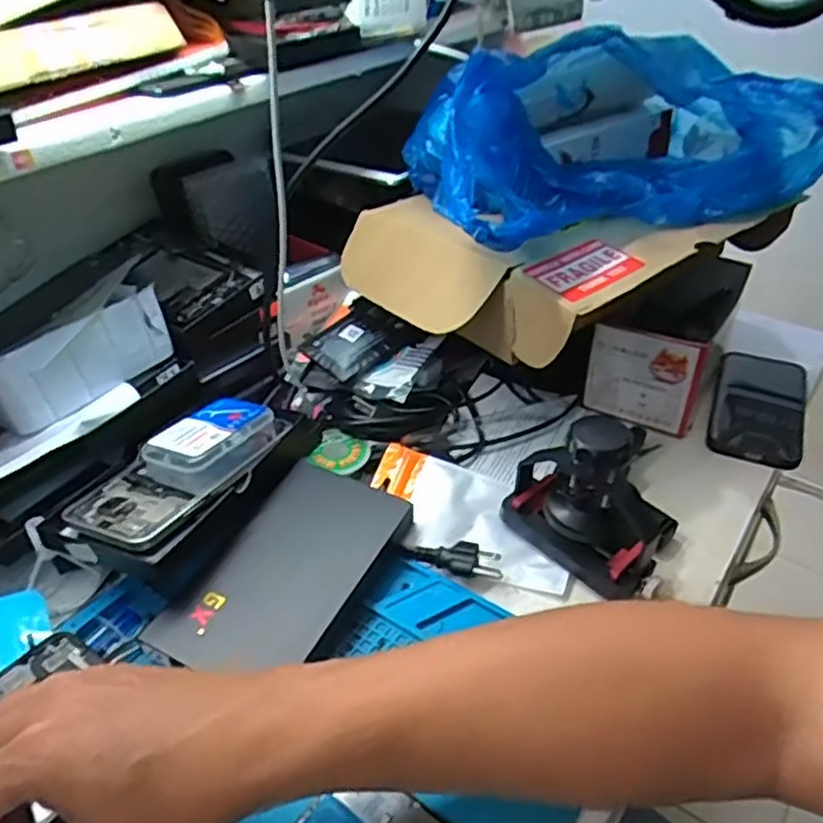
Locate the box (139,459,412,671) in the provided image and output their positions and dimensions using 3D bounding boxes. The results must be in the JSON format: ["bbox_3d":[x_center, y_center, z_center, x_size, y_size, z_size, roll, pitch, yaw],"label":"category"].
[{"bbox_3d":[-0.086,0.103,0.476,0.100,0.017,0.169,17,41,21],"label":"box"}]

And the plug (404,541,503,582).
[{"bbox_3d":[0.029,0.100,0.494,0.072,0.018,0.022,12,39,16],"label":"plug"}]

